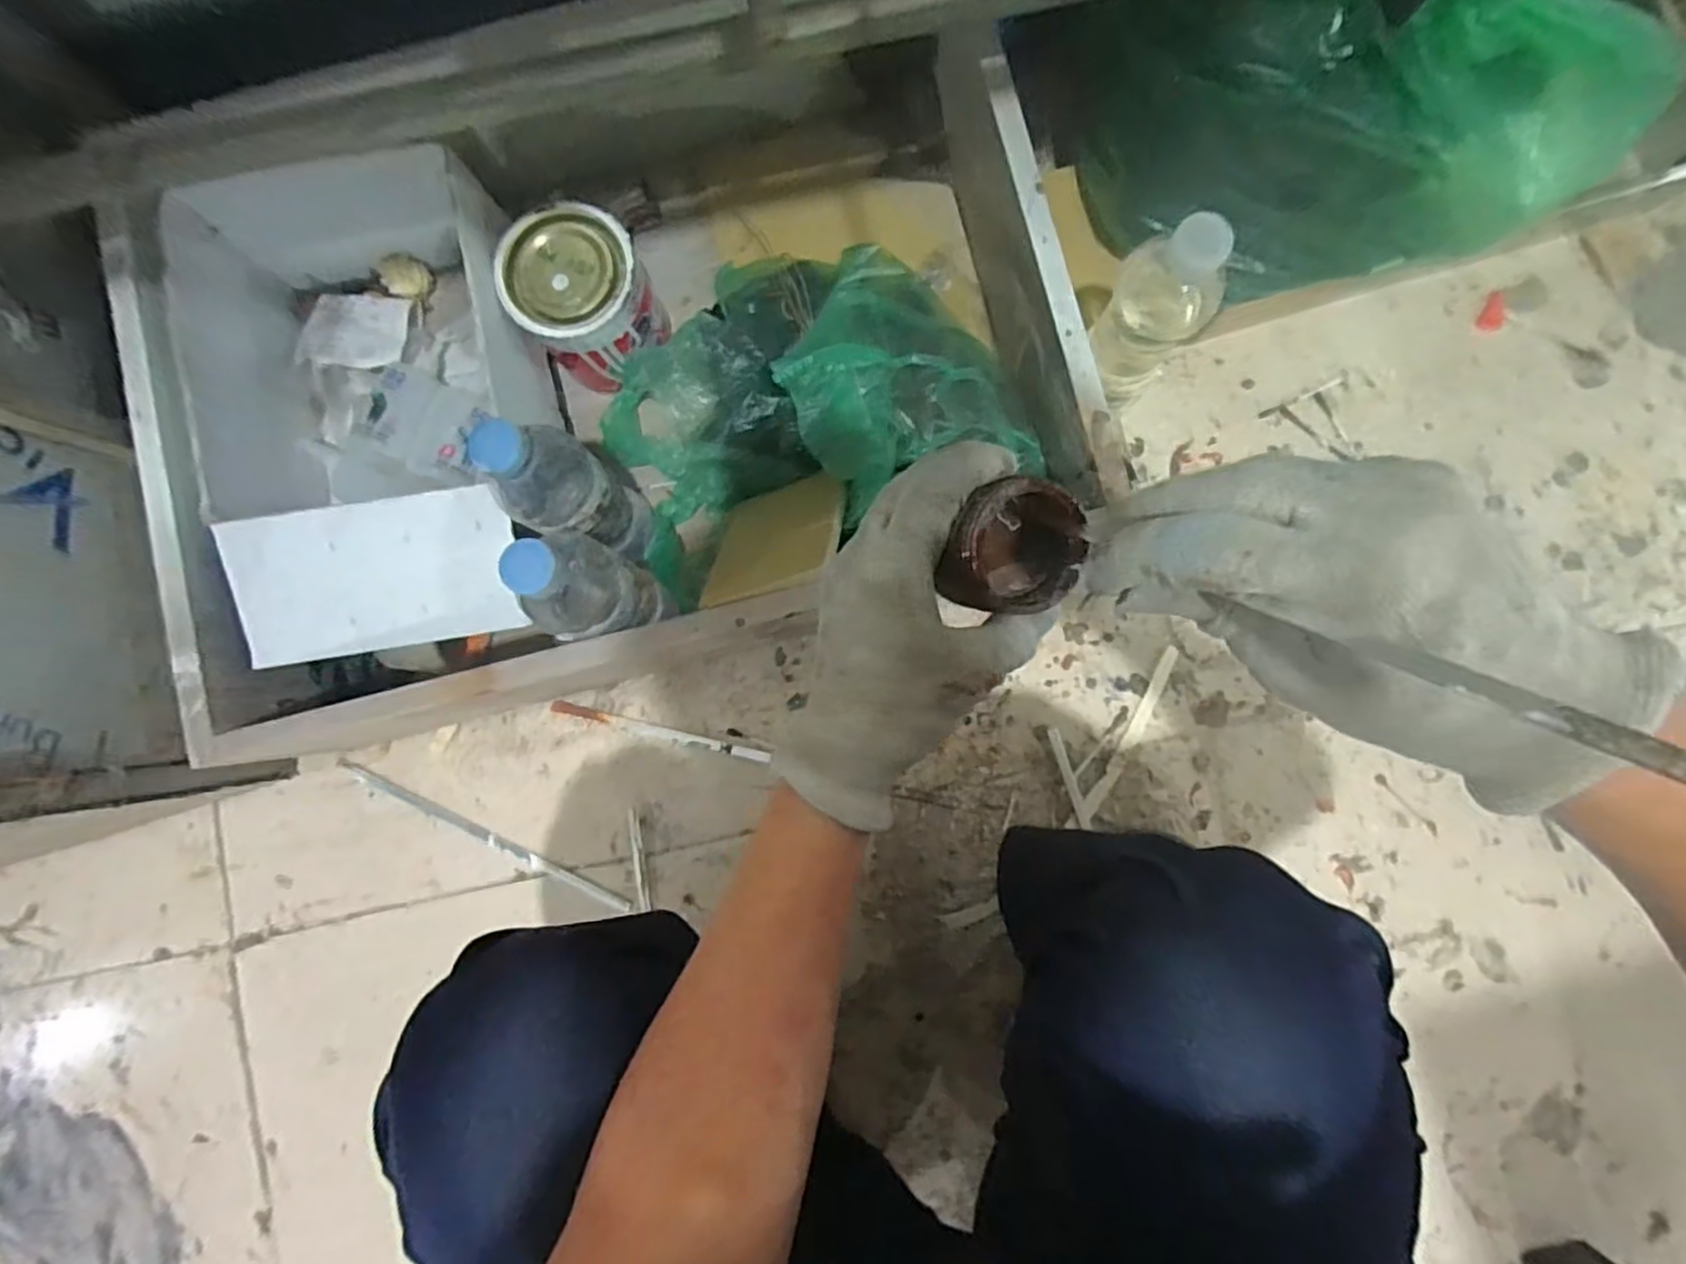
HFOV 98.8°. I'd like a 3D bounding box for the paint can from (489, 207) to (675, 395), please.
[{"bbox_3d":[-0.192,-0.248,0.558,0.094,0.116,0.093,0,86,2],"label":"paint can"}]

